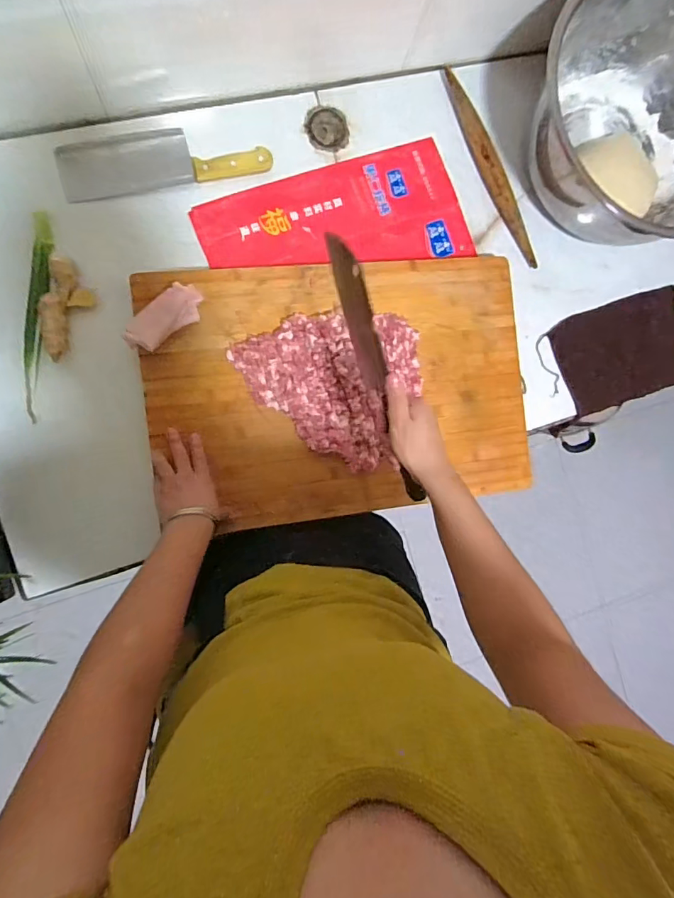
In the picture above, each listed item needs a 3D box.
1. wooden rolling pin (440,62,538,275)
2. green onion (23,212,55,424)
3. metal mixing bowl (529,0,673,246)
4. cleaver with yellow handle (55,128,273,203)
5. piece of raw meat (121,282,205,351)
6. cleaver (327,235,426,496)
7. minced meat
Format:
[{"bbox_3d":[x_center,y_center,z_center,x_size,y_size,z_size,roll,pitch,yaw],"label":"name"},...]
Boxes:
[{"bbox_3d":[0.246,-0.453,0.747,0.034,0.029,0.333,-26,94,-10],"label":"wooden rolling pin"},{"bbox_3d":[-0.407,-0.182,0.626,0.029,0.021,0.280,5,88,-11],"label":"green onion"},{"bbox_3d":[0.475,-0.517,0.720,0.381,0.142,0.359,0,89,-11],"label":"metal mixing bowl"},{"bbox_3d":[-0.243,-0.414,0.659,0.282,0.025,0.081,-13,91,-11],"label":"cleaver with yellow handle"},{"bbox_3d":[-0.233,-0.177,0.627,0.115,0.035,0.047,-44,97,-9],"label":"piece of raw meat"},{"bbox_3d":[0.044,-0.078,0.504,0.013,0.064,0.295,-22,107,-9],"label":"cleaver"},{"bbox_3d":[0.019,-0.100,0.669,0.241,0.036,0.245,-35,95,-10],"label":"minced meat"}]

